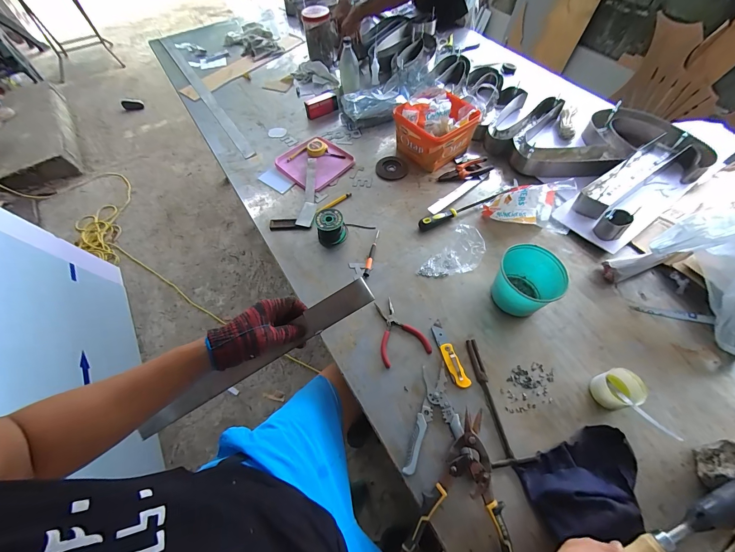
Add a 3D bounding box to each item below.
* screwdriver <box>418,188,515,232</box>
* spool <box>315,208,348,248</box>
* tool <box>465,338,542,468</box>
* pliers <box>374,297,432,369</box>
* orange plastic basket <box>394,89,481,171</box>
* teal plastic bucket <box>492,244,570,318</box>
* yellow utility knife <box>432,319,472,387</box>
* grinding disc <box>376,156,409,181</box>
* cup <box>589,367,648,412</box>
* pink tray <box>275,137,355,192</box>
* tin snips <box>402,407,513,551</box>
[{"bbox_3d":[0.268,-0.182,0.829,0.290,0.028,0.028,-22,61,-10],"label":"screwdriver"},{"bbox_3d":[-0.090,-0.123,0.782,0.076,0.068,0.066,-18,61,-8],"label":"spool"},{"bbox_3d":[0.246,0.230,0.593,0.076,0.009,0.224,-5,60,-1],"label":"tool"},{"bbox_3d":[0.065,0.113,0.668,0.101,0.006,0.140,-16,60,-7],"label":"pliers"},{"bbox_3d":[0.194,-0.433,0.912,0.183,0.128,0.181,-35,64,-17],"label":"orange plastic basket"},{"bbox_3d":[0.338,0.014,0.673,0.138,0.102,0.122,-37,65,-18],"label":"teal plastic bucket"},{"bbox_3d":[0.166,0.158,0.637,0.029,0.013,0.141,-17,60,-8],"label":"yellow utility knife"},{"bbox_3d":[0.072,-0.324,0.934,0.092,0.006,0.096,-1,60,2],"label":"grinding disc"},{"bbox_3d":[0.459,0.208,0.572,0.067,0.046,0.065,-1,60,2],"label":"cup"},{"bbox_3d":[-0.161,-0.343,0.937,0.191,0.021,0.186,33,66,20],"label":"pink tray"},{"bbox_3d":[0.168,0.340,0.506,0.161,0.027,0.214,13,61,10],"label":"tin snips"}]

